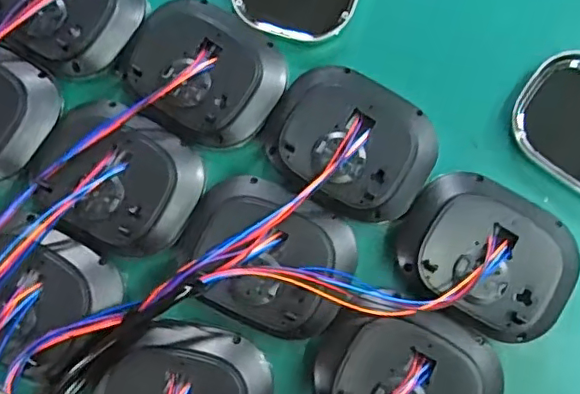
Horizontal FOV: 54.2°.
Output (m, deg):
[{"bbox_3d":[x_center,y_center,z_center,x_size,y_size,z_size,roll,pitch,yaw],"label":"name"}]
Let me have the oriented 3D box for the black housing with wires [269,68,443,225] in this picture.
[{"bbox_3d":[0.052,-0.046,0.484,0.138,0.032,0.113,32,80,8],"label":"black housing with wires"}]

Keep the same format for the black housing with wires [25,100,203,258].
[{"bbox_3d":[-0.148,-0.019,0.470,0.138,0.033,0.111,30,79,7],"label":"black housing with wires"}]

